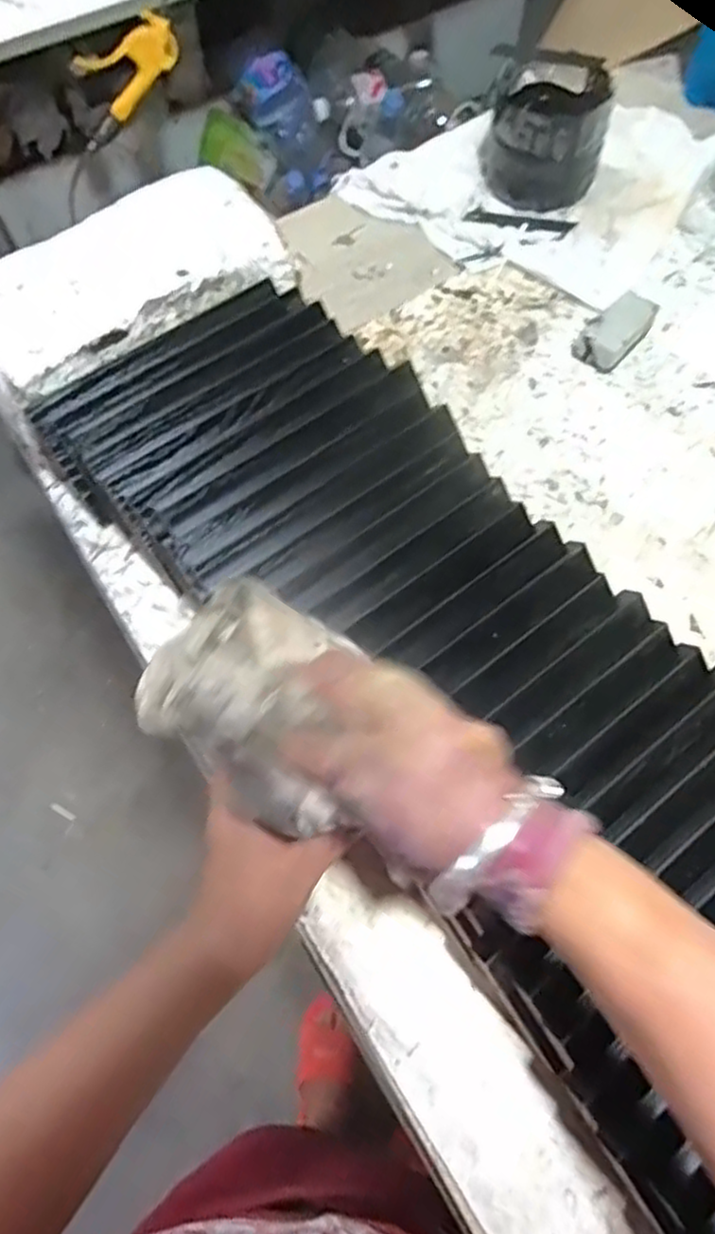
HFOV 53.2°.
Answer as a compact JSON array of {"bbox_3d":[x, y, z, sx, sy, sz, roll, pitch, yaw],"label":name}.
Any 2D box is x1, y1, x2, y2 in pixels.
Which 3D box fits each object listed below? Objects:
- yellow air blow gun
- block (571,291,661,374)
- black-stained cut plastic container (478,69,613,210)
[{"bbox_3d":[-0.326,-0.722,0.960,0.099,0.199,0.036,18,59,-40],"label":"yellow air blow gun"},{"bbox_3d":[0.214,-0.237,0.591,0.037,0.024,0.071,41,72,16],"label":"block"},{"bbox_3d":[0.170,-0.433,0.644,0.102,0.076,0.089,10,67,4],"label":"black-stained cut plastic container"}]

